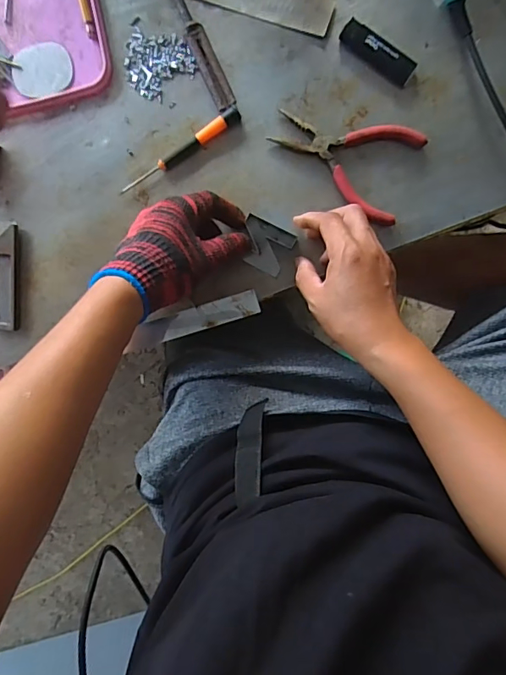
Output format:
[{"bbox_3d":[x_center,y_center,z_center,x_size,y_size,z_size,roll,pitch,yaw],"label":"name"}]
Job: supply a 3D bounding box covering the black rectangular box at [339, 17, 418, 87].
[{"bbox_3d":[0.122,-0.278,0.461,0.078,0.012,0.024,38,96,-1],"label":"black rectangular box"}]

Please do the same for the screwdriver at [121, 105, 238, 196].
[{"bbox_3d":[-0.073,-0.186,0.476,0.140,0.014,0.014,-34,93,5],"label":"screwdriver"}]

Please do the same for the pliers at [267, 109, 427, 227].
[{"bbox_3d":[0.089,-0.180,0.468,0.143,0.018,0.090,22,96,0],"label":"pliers"}]

